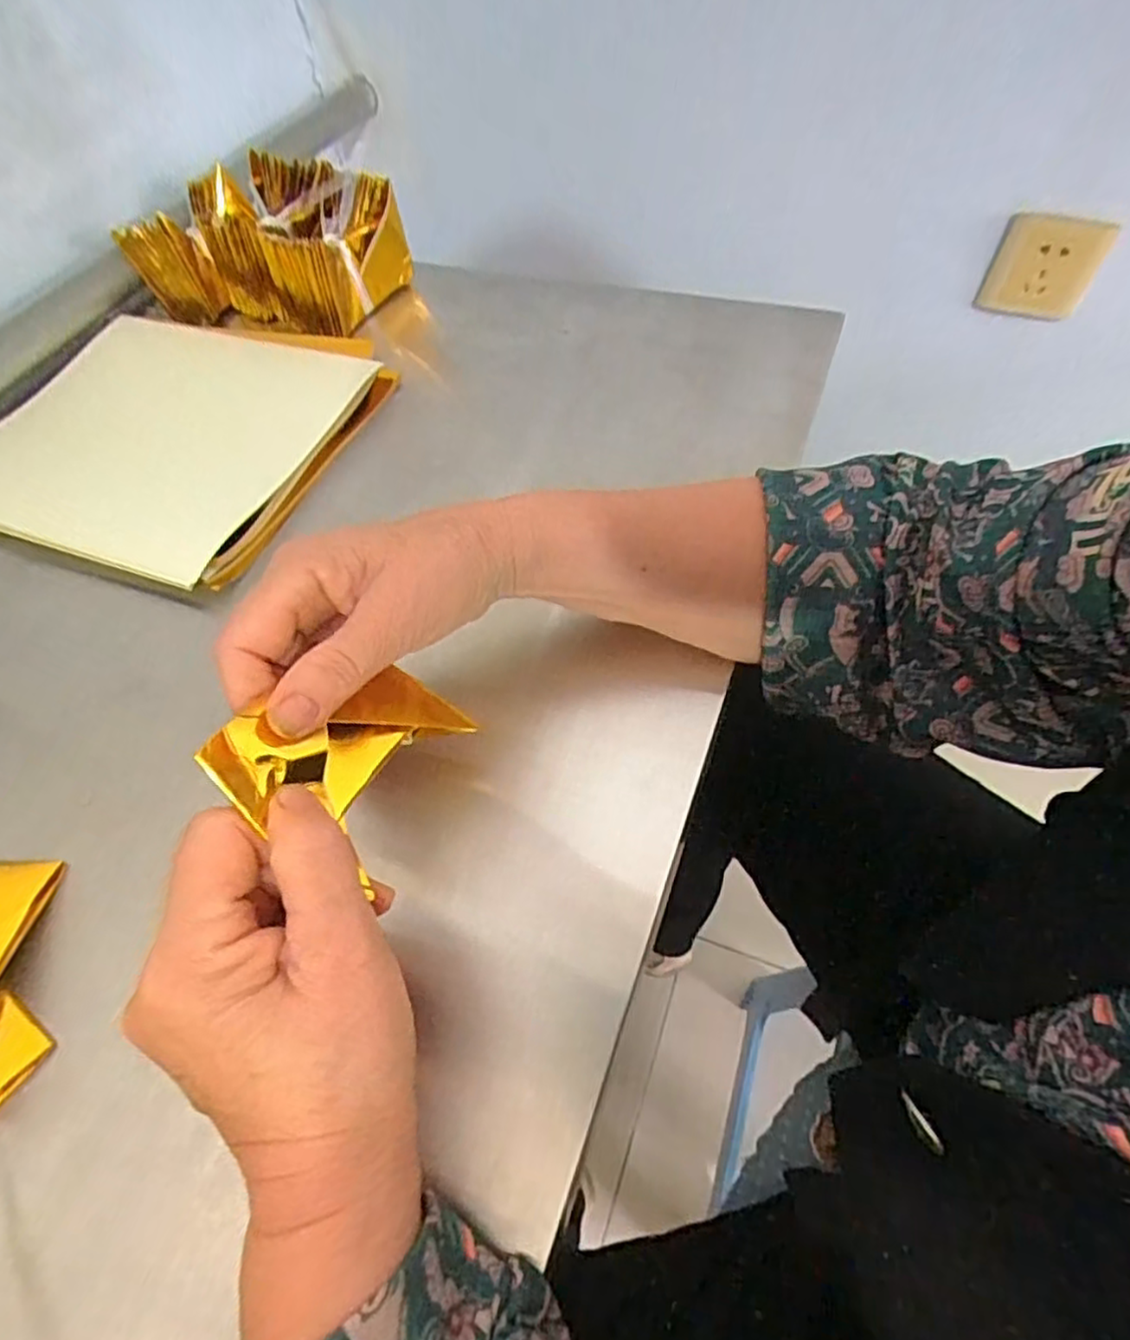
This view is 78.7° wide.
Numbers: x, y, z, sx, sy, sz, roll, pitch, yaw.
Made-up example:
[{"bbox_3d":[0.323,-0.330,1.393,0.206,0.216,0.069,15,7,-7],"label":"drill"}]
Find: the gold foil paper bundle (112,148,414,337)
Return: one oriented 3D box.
[{"bbox_3d":[-0.233,-0.336,0.549,0.201,0.074,0.106,17,60,15],"label":"gold foil paper bundle"}]

